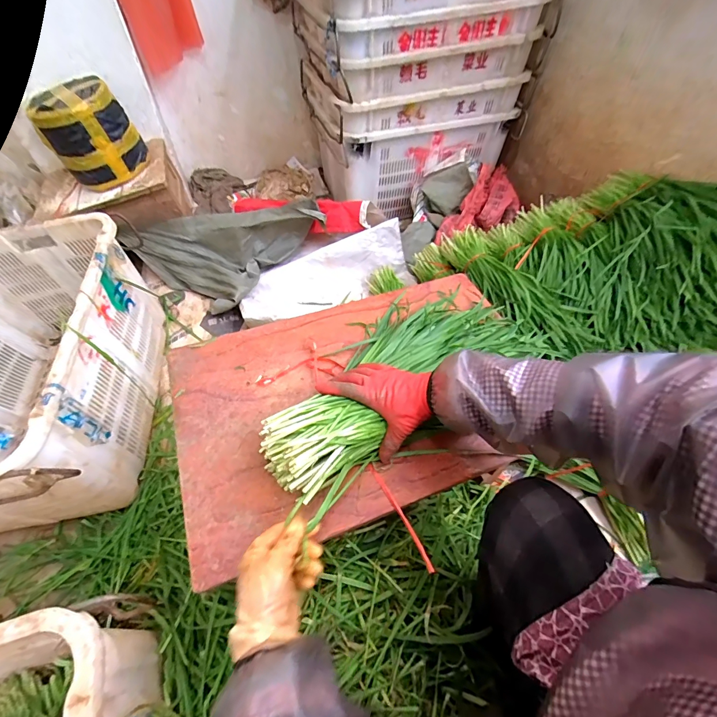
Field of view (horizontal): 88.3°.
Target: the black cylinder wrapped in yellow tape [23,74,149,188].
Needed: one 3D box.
[{"bbox_3d":[-0.773,-0.655,1.088,0.183,0.223,0.171,3,54,3],"label":"black cylinder wrapped in yellow tape"}]

